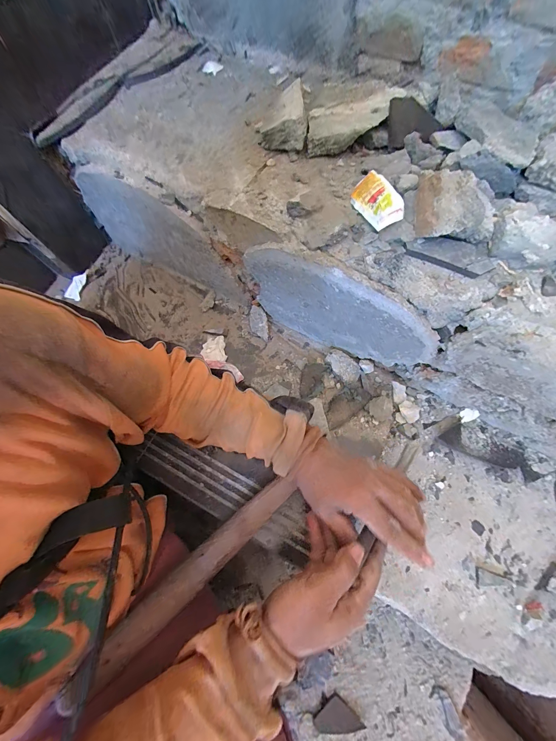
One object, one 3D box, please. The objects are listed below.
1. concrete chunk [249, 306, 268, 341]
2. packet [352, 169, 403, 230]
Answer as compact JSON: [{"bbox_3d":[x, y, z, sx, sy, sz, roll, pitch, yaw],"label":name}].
[{"bbox_3d":[-0.032,-0.078,0.448,0.027,0.016,0.059,-8,70,-2],"label":"concrete chunk"},{"bbox_3d":[0.103,-0.180,0.291,0.037,0.011,0.072,-33,68,22],"label":"packet"}]

